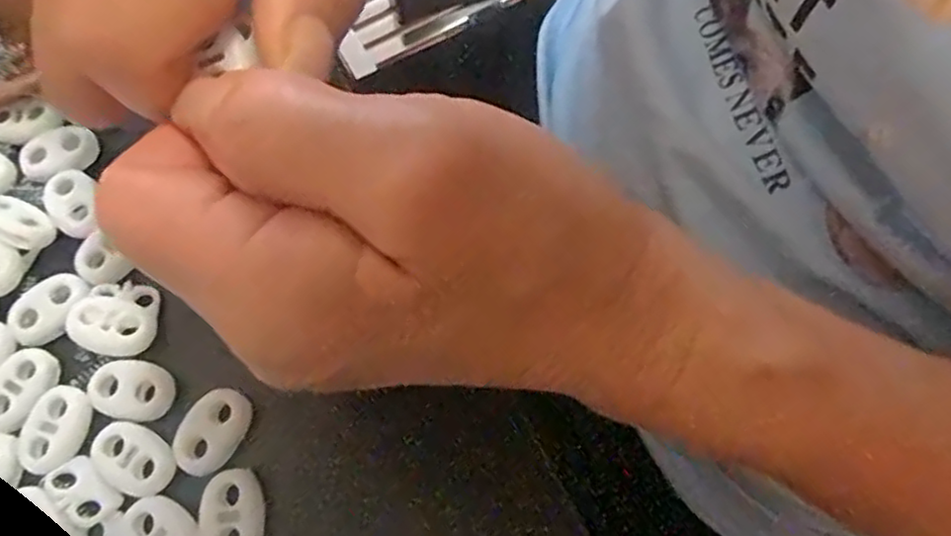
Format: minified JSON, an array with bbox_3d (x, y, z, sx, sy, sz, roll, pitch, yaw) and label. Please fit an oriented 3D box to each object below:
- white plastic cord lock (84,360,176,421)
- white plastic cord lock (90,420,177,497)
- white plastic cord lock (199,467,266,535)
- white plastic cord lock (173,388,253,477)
[{"bbox_3d":[-0.092,0.032,0.178,0.023,0.004,0.015,8,71,5],"label":"white plastic cord lock"},{"bbox_3d":[-0.088,0.048,0.169,0.022,0.004,0.015,31,74,12],"label":"white plastic cord lock"},{"bbox_3d":[-0.060,0.061,0.164,0.015,0.004,0.022,-8,70,-1],"label":"white plastic cord lock"},{"bbox_3d":[-0.068,0.041,0.171,0.015,0.004,0.022,31,74,12],"label":"white plastic cord lock"}]

